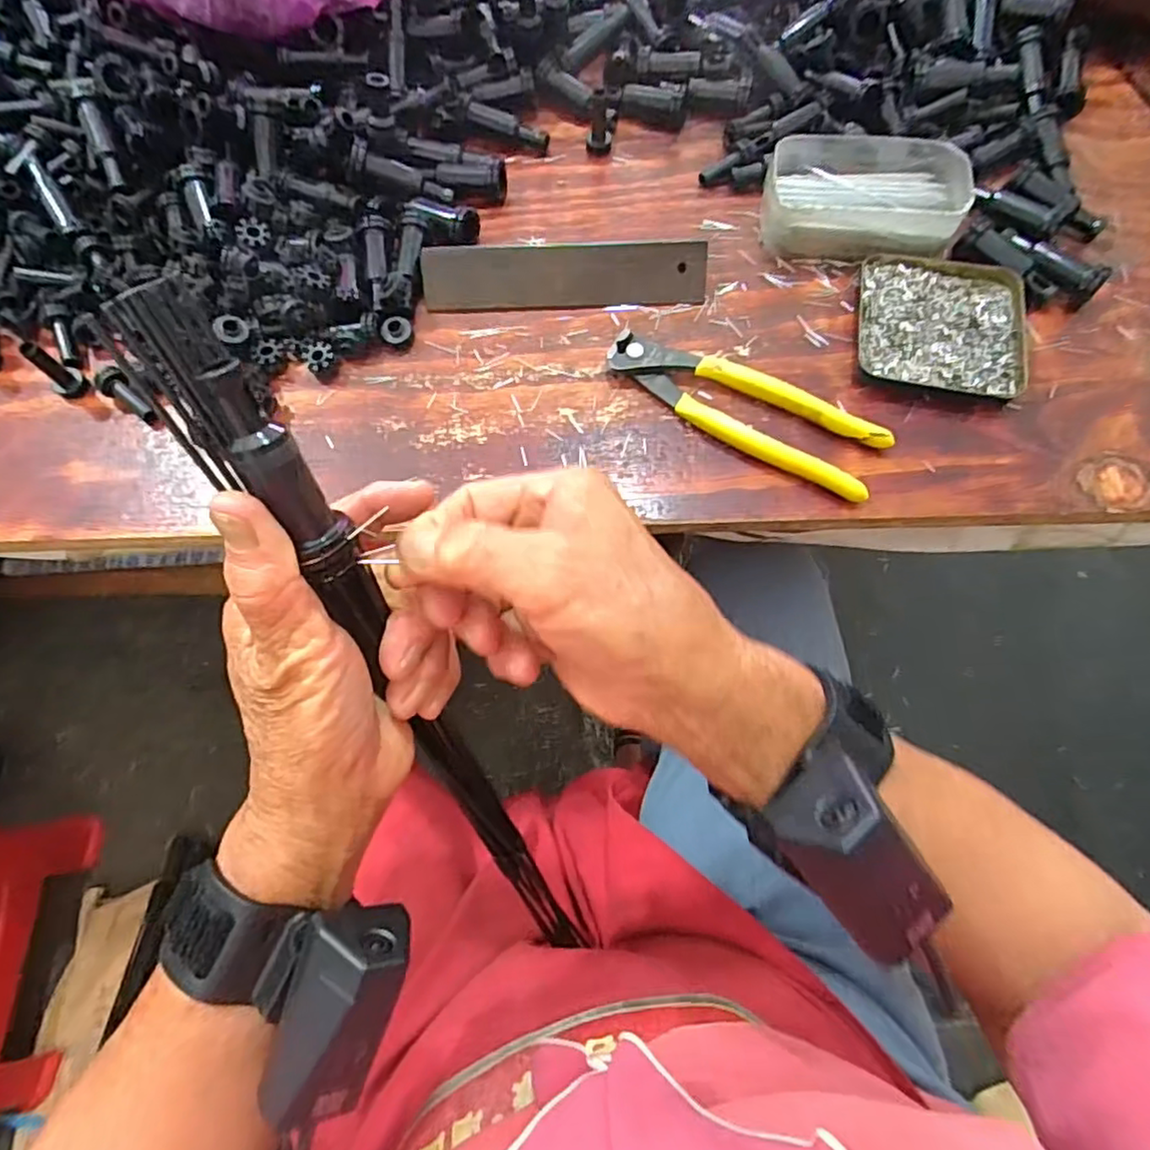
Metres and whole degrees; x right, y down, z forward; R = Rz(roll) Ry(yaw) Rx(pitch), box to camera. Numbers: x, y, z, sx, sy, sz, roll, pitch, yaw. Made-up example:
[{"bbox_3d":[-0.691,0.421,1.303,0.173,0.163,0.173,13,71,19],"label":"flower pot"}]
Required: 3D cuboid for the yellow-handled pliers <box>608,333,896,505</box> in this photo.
[{"bbox_3d":[0.096,-0.098,0.375,0.162,0.018,0.044,30,73,11],"label":"yellow-handled pliers"}]

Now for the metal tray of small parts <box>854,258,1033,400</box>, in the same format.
[{"bbox_3d":[0.222,-0.153,0.391,0.097,0.010,0.090,12,73,4],"label":"metal tray of small parts"}]

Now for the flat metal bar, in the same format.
[{"bbox_3d":[-0.006,-0.185,0.402,0.172,0.036,0.006,-2,28,-1],"label":"flat metal bar"}]

